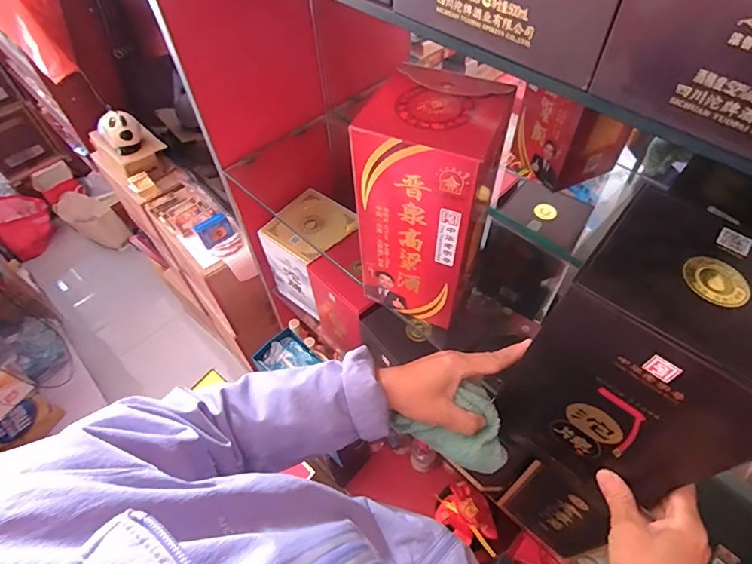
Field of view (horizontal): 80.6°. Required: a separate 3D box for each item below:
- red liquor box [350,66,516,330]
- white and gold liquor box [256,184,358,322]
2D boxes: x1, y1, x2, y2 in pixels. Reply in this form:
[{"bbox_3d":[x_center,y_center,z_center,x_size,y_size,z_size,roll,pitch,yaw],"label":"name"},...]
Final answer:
[{"bbox_3d":[0.058,-0.083,0.507,0.121,0.261,0.112,22,58,17],"label":"red liquor box"},{"bbox_3d":[-0.138,-0.065,0.990,0.147,0.214,0.164,32,61,23],"label":"white and gold liquor box"}]

